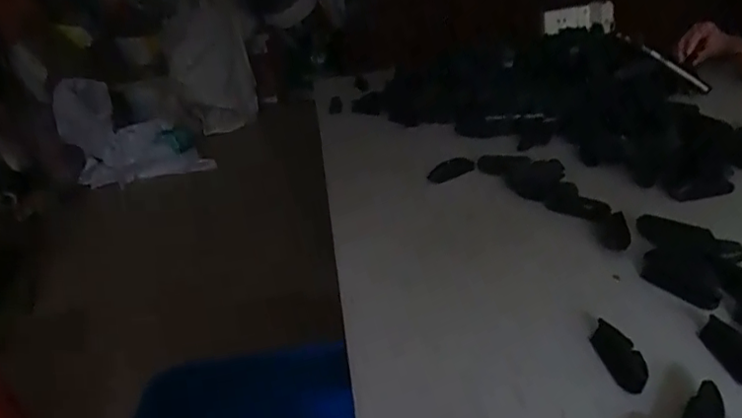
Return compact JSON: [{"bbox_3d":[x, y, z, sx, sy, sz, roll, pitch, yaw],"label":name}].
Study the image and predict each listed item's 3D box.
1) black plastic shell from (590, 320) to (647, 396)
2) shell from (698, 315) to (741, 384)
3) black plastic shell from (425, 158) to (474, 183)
[{"bbox_3d":[0.193,0.112,0.446,0.026,0.012,0.065,-10,28,0],"label":"black plastic shell"},{"bbox_3d":[0.275,0.109,0.437,0.029,0.009,0.072,-7,29,6],"label":"shell"},{"bbox_3d":[0.105,-0.051,0.766,0.067,0.024,0.015,-19,21,28],"label":"black plastic shell"}]

